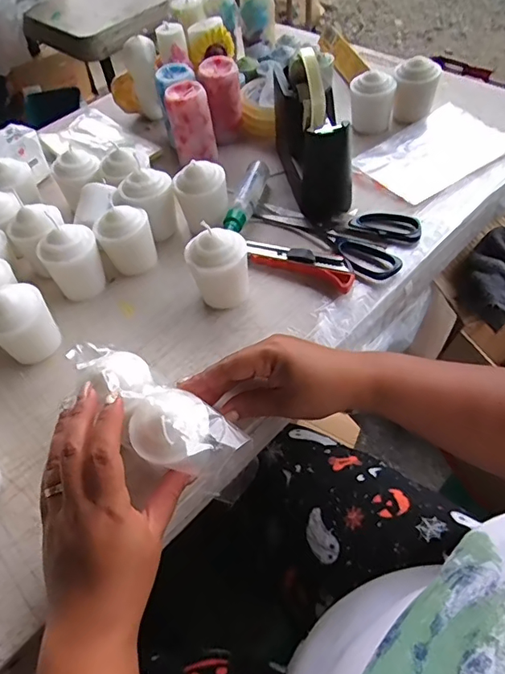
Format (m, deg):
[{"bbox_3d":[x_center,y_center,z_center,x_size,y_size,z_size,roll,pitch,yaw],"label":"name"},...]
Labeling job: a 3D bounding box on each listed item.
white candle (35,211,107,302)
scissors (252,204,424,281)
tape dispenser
[{"bbox_3d":[-0.182,-0.077,0.499,0.049,0.077,0.050,4,54,9],"label":"white candle"},{"bbox_3d":[0.092,-0.126,0.535,0.180,0.010,0.100,35,64,27],"label":"scissors"},{"bbox_3d":[0.066,-0.232,0.546,0.064,0.125,0.169,-9,53,-1],"label":"tape dispenser"}]

